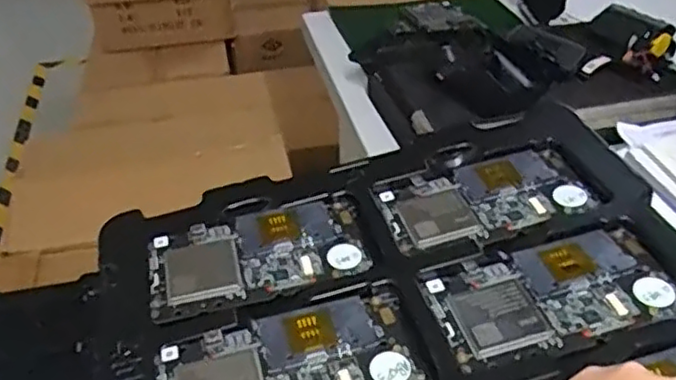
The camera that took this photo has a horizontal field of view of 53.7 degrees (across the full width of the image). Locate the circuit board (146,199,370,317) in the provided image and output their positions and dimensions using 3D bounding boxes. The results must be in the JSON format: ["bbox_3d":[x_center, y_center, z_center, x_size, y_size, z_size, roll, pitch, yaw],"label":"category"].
[{"bbox_3d":[-0.048,0.038,0.398,0.126,0.007,0.068,-9,38,-8],"label":"circuit board"}]

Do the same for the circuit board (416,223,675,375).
[{"bbox_3d":[0.113,0.055,0.354,0.126,0.011,0.067,-10,39,-9],"label":"circuit board"}]

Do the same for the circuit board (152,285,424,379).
[{"bbox_3d":[-0.026,0.086,0.333,0.125,0.006,0.067,-10,38,-9],"label":"circuit board"}]

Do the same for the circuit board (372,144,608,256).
[{"bbox_3d":[0.091,0.005,0.419,0.123,0.010,0.066,-10,38,-8],"label":"circuit board"}]

